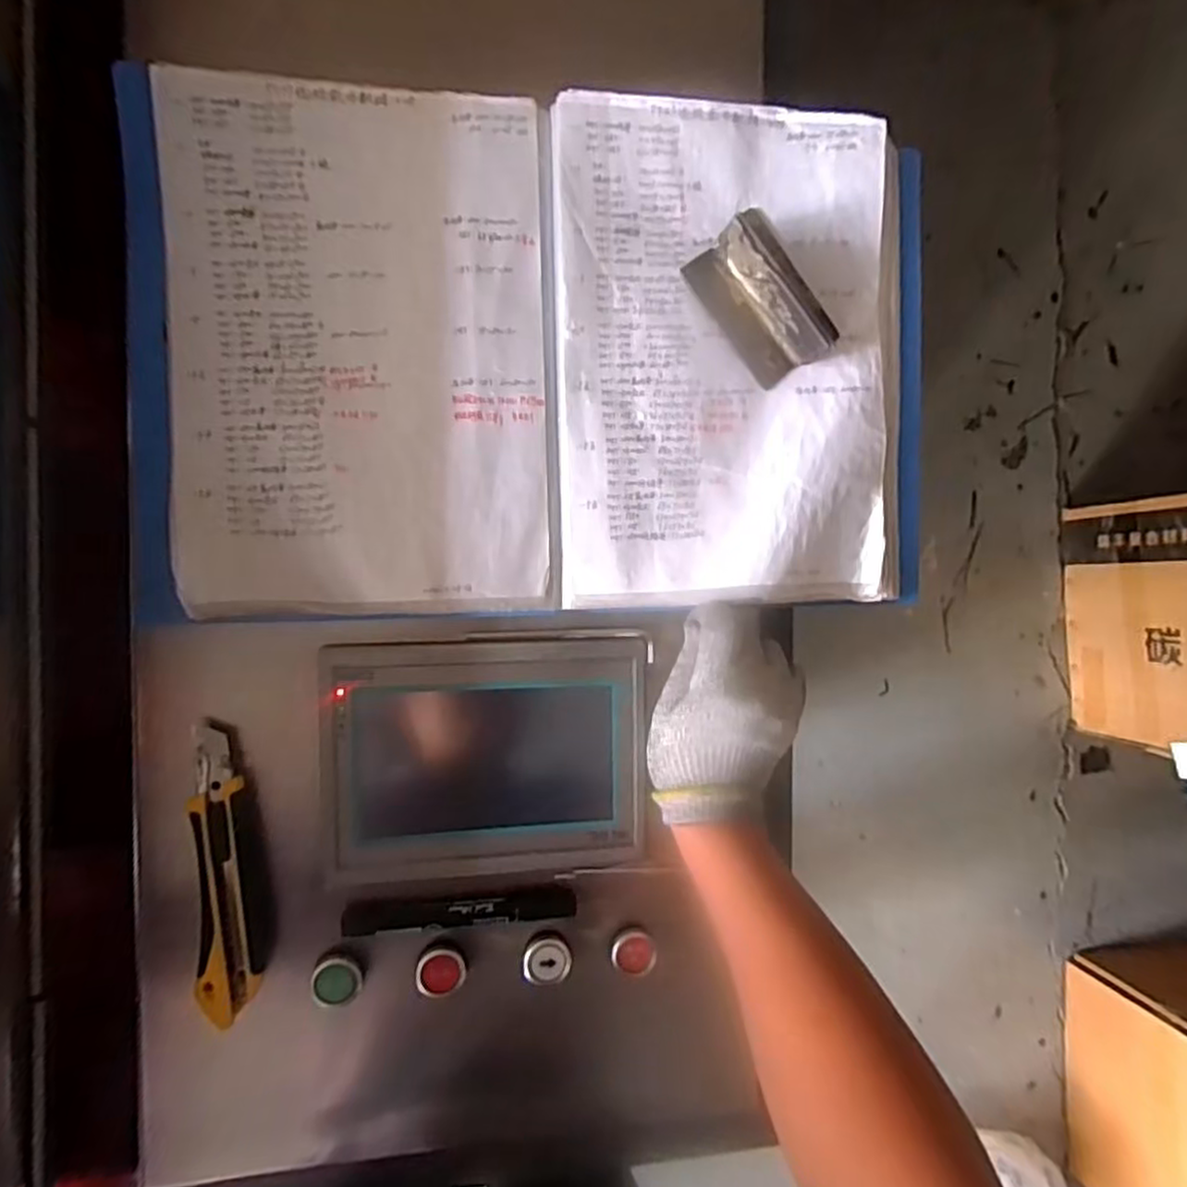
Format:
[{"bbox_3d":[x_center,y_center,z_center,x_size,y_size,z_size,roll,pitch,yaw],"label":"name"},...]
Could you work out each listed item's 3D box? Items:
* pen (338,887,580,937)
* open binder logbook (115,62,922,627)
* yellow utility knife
[{"bbox_3d":[-0.078,0.189,0.419,0.135,0.011,0.018,1,91,-9],"label":"pen"},{"bbox_3d":[-0.017,-0.139,0.415,0.468,0.032,0.297,-1,92,-9],"label":"open binder logbook"},{"bbox_3d":[-0.205,0.157,0.390,0.029,0.022,0.159,-5,92,-9],"label":"yellow utility knife"}]

